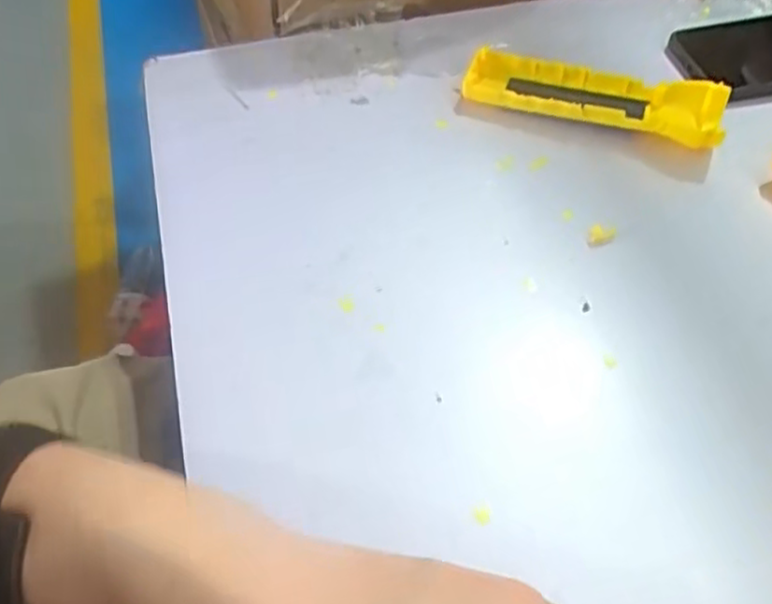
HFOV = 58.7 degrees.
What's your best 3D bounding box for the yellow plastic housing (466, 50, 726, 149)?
[{"bbox_3d":[0.131,-0.129,0.436,0.159,0.022,0.044,13,54,8],"label":"yellow plastic housing"}]

